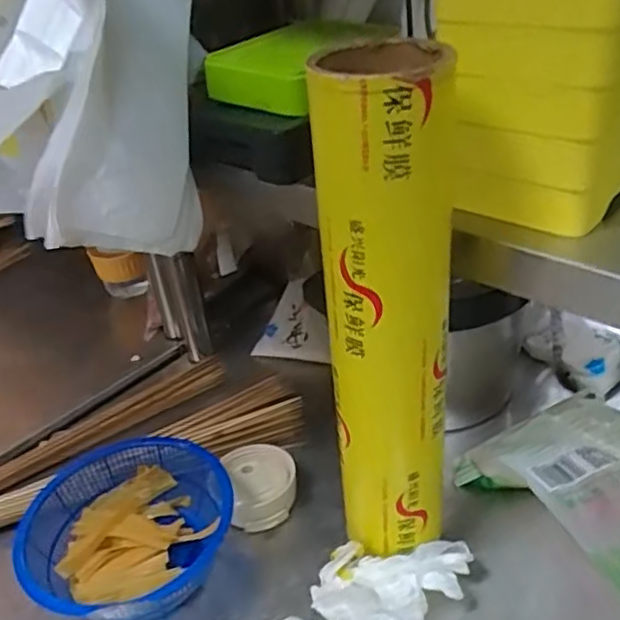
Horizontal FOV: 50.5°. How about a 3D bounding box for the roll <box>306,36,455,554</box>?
[{"bbox_3d":[0.057,0.009,0.479,0.083,0.373,0.096,-1,34,7],"label":"roll"}]

